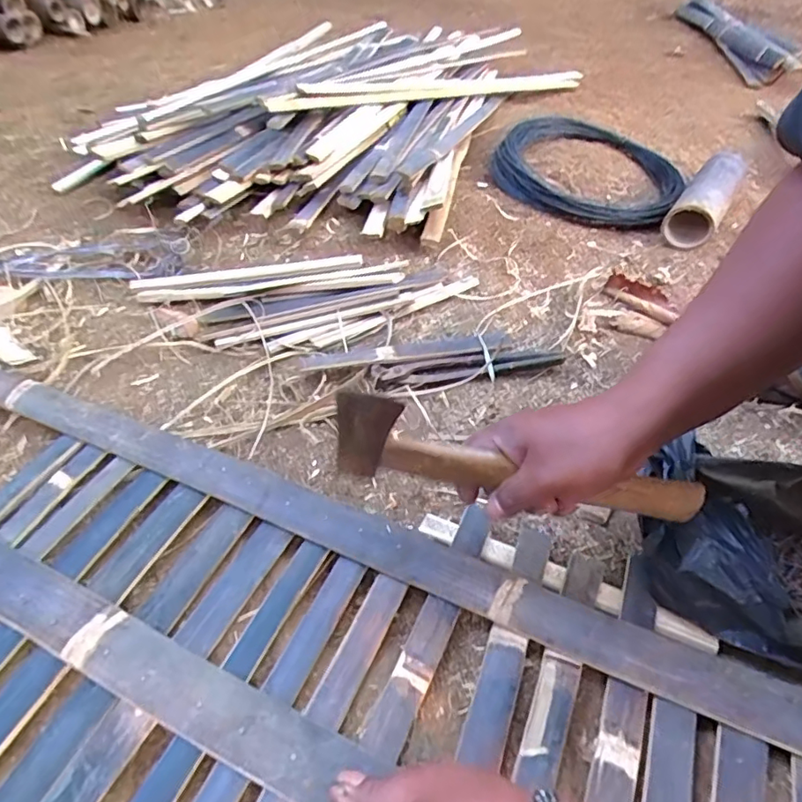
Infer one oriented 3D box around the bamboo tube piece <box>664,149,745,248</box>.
[{"bbox_3d":[0.482,-0.321,0.857,0.065,0.066,0.277,26,52,24],"label":"bamboo tube piece"}]

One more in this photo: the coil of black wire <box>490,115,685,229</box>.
[{"bbox_3d":[0.321,-0.443,0.973,0.298,0.063,0.404,11,47,12],"label":"coil of black wire"}]

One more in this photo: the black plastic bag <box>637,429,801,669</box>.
[{"bbox_3d":[0.303,0.114,0.416,0.204,0.099,0.145,9,47,9],"label":"black plastic bag"}]

